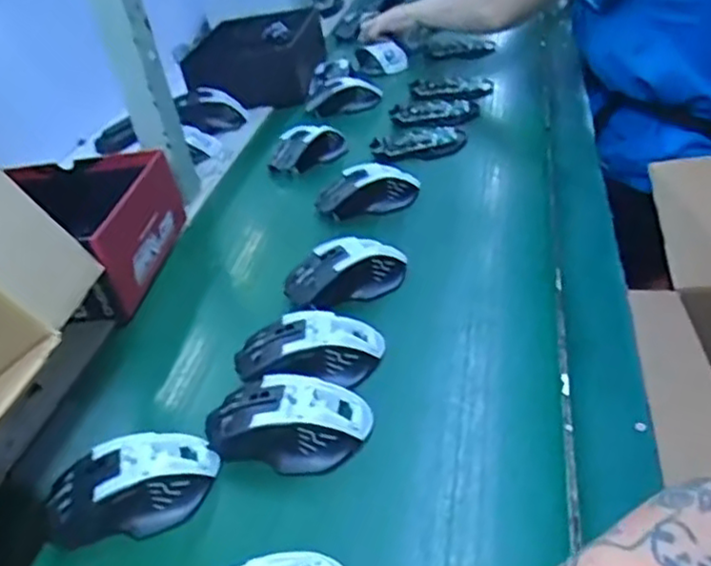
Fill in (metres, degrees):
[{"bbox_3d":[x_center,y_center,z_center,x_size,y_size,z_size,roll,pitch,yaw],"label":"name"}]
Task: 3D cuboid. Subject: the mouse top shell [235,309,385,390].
[{"bbox_3d":[-0.038,0.051,0.539,0.114,0.031,0.065,-7,36,7],"label":"mouse top shell"}]

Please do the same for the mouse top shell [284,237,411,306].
[{"bbox_3d":[-0.008,-0.011,0.626,0.118,0.038,0.060,-19,37,-9],"label":"mouse top shell"}]

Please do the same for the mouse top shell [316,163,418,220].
[{"bbox_3d":[0.013,-0.104,0.745,0.110,0.033,0.065,-11,36,1],"label":"mouse top shell"}]

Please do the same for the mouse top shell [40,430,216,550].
[{"bbox_3d":[-0.151,0.136,0.460,0.116,0.039,0.062,-19,37,-10],"label":"mouse top shell"}]

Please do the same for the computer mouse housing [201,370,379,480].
[{"bbox_3d":[-0.048,0.095,0.481,0.111,0.033,0.065,-2,37,13],"label":"computer mouse housing"}]

